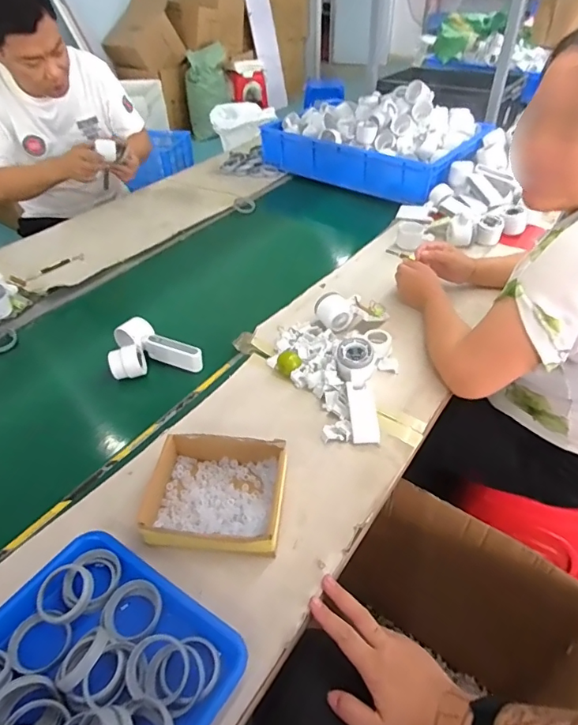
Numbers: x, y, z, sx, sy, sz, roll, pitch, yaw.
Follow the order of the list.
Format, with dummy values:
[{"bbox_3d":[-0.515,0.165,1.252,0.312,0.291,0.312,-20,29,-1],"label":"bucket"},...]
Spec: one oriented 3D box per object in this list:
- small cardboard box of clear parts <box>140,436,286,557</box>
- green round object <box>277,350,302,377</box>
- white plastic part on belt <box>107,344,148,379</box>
[{"bbox_3d":[-0.088,0.162,0.593,0.160,0.060,0.147,3,41,7],"label":"small cardboard box of clear parts"},{"bbox_3d":[0.000,0.003,0.782,0.039,0.032,0.043,-3,40,1],"label":"green round object"},{"bbox_3d":[-0.265,-0.001,0.785,0.058,0.040,0.039,-20,43,-19],"label":"white plastic part on belt"}]

